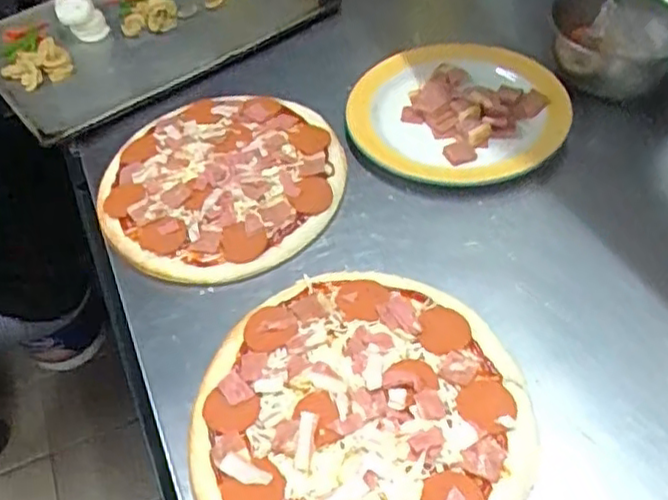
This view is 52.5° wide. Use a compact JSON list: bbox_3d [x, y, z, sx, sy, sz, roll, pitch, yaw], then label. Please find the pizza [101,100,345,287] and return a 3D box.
[{"bbox_3d":[-0.117,-0.083,0.722,0.254,0.032,0.270,-19,49,-11],"label":"pizza"}]

